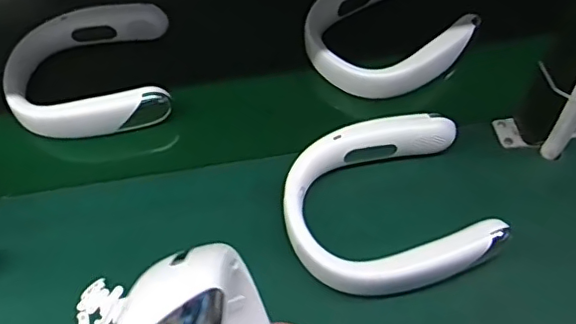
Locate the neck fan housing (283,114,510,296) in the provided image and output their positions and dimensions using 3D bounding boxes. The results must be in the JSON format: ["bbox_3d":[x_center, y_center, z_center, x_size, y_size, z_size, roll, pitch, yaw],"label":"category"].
[{"bbox_3d":[0.101,0.042,0.601,0.205,0.041,0.186,-13,56,-7],"label":"neck fan housing"}]

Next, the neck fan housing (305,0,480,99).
[{"bbox_3d":[0.129,-0.181,0.779,0.197,0.049,0.188,-28,59,-16],"label":"neck fan housing"}]

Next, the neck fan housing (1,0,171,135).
[{"bbox_3d":[-0.273,-0.121,0.768,0.219,0.060,0.206,-10,55,-5],"label":"neck fan housing"}]

